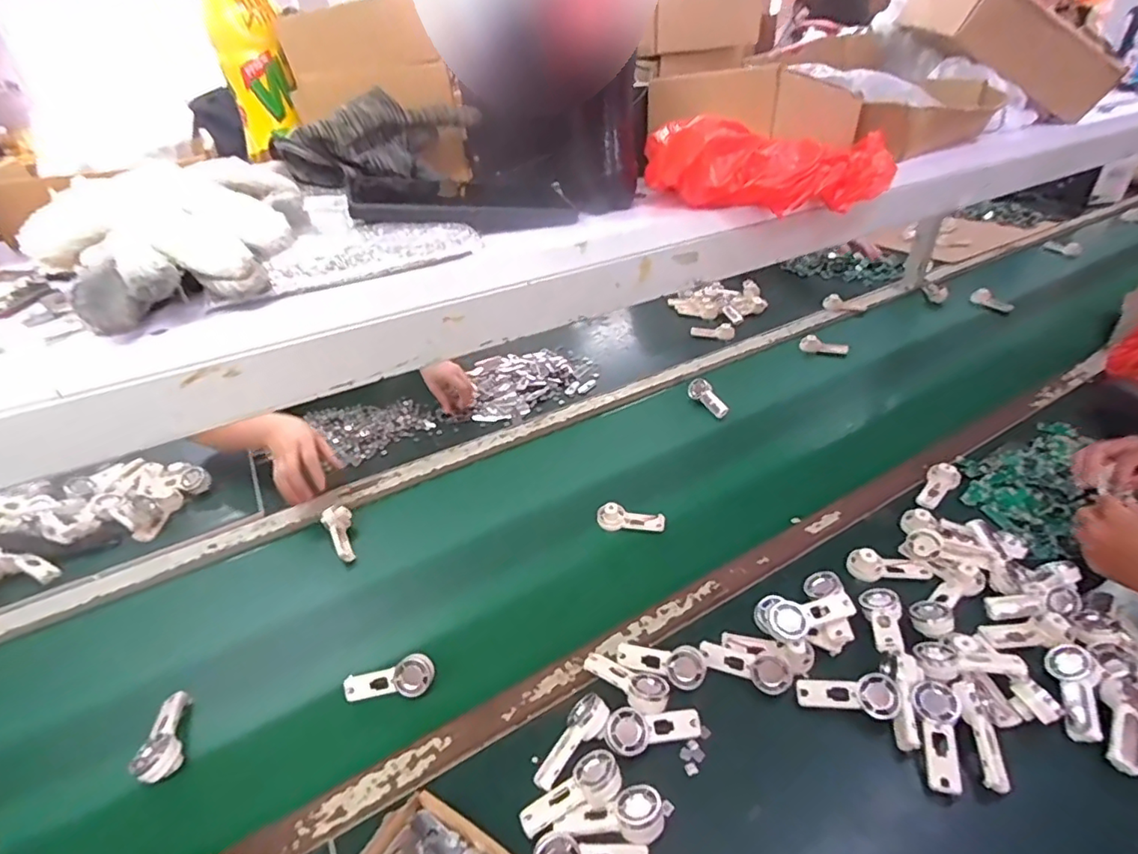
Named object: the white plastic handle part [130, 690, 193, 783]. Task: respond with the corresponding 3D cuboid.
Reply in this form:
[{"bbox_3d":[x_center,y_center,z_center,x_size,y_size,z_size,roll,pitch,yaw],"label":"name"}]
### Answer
[{"bbox_3d":[-0.411,0.317,0.577,0.035,0.032,0.094,-9,35,-7],"label":"white plastic handle part"}]

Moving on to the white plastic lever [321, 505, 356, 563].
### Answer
[{"bbox_3d":[-0.324,0.154,0.797,0.038,0.026,0.085,-18,63,-19],"label":"white plastic lever"}]

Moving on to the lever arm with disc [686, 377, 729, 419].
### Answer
[{"bbox_3d":[0.257,-0.053,1.032,0.040,0.015,0.087,-45,73,9],"label":"lever arm with disc"}]

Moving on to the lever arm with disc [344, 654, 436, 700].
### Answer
[{"bbox_3d":[-0.193,0.277,0.605,0.095,0.012,0.041,-17,78,-2],"label":"lever arm with disc"}]

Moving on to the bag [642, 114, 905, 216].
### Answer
[{"bbox_3d":[0.176,-0.220,0.463,0.233,0.071,0.082,-10,35,-9],"label":"bag"}]

